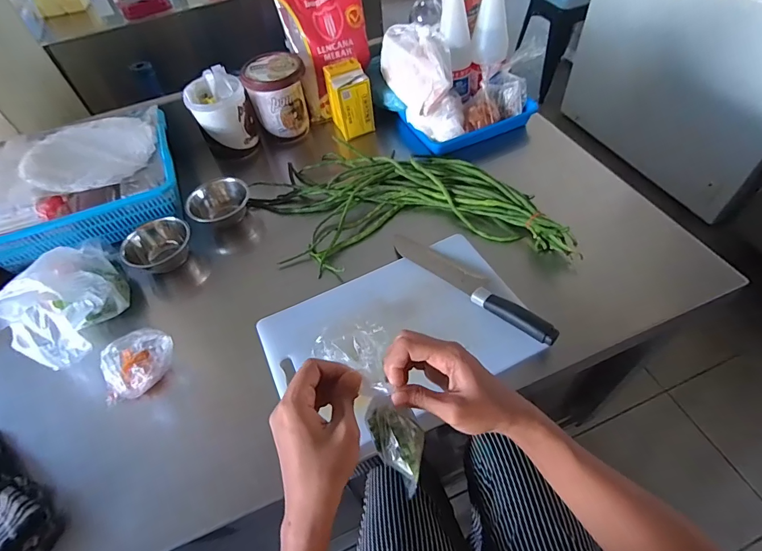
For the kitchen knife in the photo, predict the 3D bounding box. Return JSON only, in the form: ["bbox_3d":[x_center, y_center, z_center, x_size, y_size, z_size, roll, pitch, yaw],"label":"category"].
[{"bbox_3d":[0.124,0.004,0.591,0.282,0.023,0.048,34,63,26],"label":"kitchen knife"}]

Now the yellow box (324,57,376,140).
[{"bbox_3d":[-0.065,-0.361,0.841,0.077,0.122,0.085,-17,54,-7],"label":"yellow box"}]

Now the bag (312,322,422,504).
[{"bbox_3d":[-0.004,0.098,0.337,0.058,0.021,0.146,-23,58,-11],"label":"bag"}]

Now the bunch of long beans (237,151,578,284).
[{"bbox_3d":[0.039,-0.133,0.722,0.491,0.063,0.286,-2,53,4],"label":"bunch of long beans"}]

